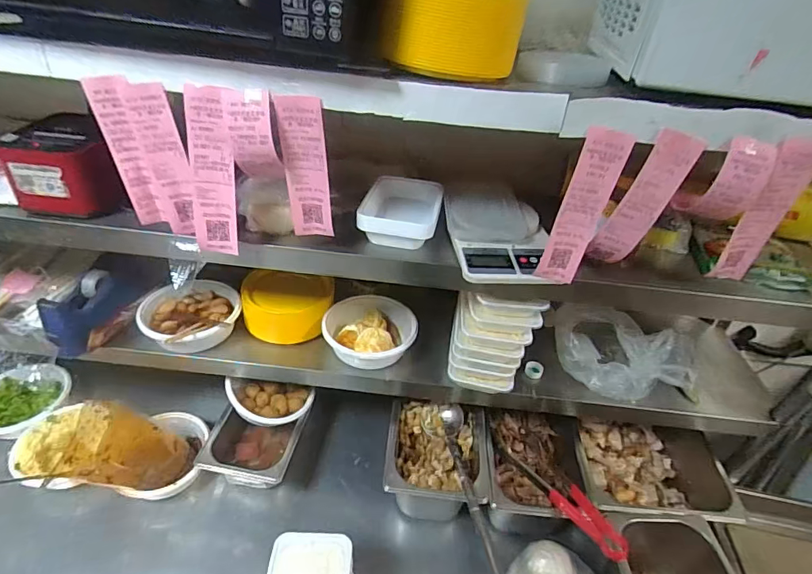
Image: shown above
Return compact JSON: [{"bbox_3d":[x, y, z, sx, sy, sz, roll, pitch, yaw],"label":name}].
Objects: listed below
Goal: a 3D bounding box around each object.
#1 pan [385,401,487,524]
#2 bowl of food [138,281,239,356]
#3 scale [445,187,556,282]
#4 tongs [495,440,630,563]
[{"bbox_3d":[0.051,0.336,0.853,0.176,0.144,0.199,6,36,0],"label":"pan"},{"bbox_3d":[-0.394,0.053,0.833,0.162,0.054,0.178,4,36,-3],"label":"bowl of food"},{"bbox_3d":[0.138,-0.085,0.686,0.154,0.043,0.214,3,36,-4],"label":"scale"},{"bbox_3d":[0.257,0.353,0.766,0.054,0.051,0.266,-16,25,-27],"label":"tongs"}]

